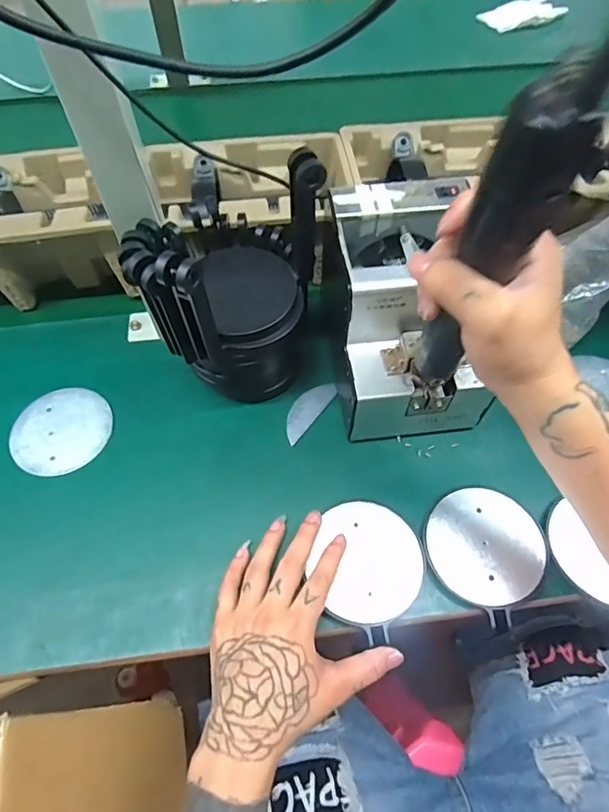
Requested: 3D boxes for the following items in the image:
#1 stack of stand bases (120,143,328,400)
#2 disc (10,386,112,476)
[{"bbox_3d":[-0.066,-0.100,0.414,0.146,0.203,0.117,-36,66,-20],"label":"stack of stand bases"},{"bbox_3d":[-0.235,0.022,0.461,0.092,0.004,0.092,0,59,0],"label":"disc"}]

